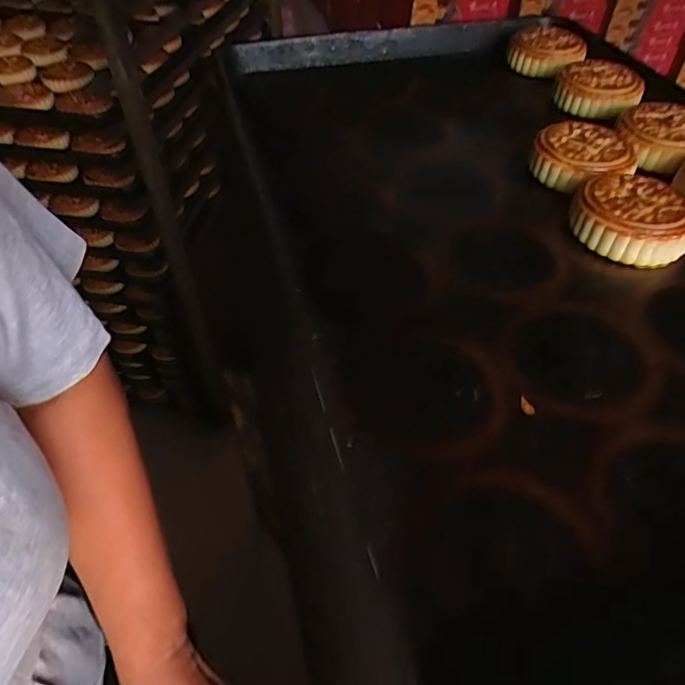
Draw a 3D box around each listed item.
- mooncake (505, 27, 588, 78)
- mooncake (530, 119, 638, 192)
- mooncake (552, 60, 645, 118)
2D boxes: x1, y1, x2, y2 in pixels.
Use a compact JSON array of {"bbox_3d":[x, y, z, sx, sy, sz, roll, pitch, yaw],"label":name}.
[{"bbox_3d":[0.212,-0.302,0.555,0.073,0.031,0.070,15,47,11],"label":"mooncake"},{"bbox_3d":[0.188,-0.143,0.416,0.072,0.030,0.070,2,46,-2],"label":"mooncake"},{"bbox_3d":[0.241,-0.239,0.500,0.073,0.027,0.076,23,49,18],"label":"mooncake"}]

